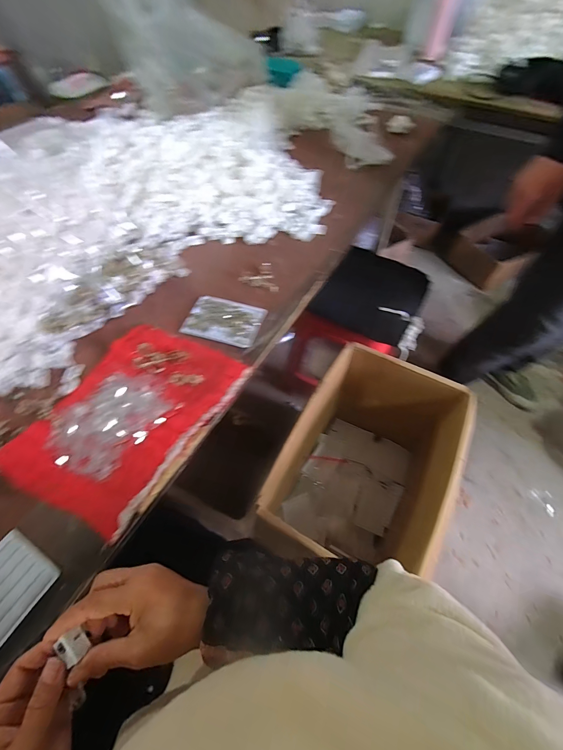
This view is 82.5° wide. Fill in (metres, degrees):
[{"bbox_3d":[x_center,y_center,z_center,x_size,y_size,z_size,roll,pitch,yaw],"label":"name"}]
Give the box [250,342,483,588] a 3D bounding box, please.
[{"bbox_3d":[0.223,0.240,0.897,0.320,0.455,0.451,28,62,16],"label":"box"}]

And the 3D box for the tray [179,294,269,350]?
[{"bbox_3d":[-0.106,-0.102,0.597,0.137,0.007,0.100,15,60,10],"label":"tray"}]

